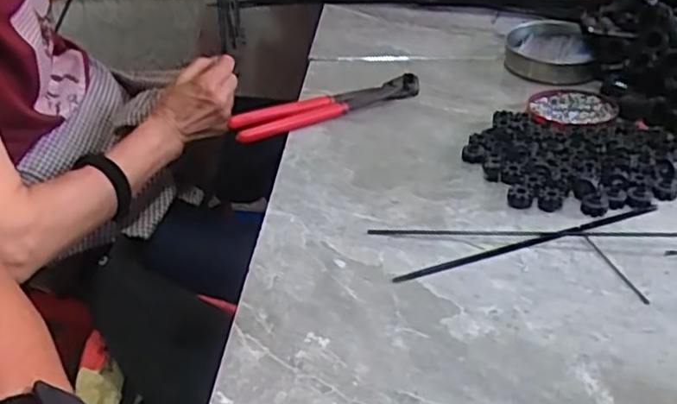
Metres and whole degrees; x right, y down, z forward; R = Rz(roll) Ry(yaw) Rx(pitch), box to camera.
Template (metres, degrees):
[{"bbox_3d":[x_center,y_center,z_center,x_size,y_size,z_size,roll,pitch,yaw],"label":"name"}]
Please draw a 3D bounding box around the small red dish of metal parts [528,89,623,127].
[{"bbox_3d":[0.221,-0.087,0.644,0.077,0.014,0.089,0,32,5],"label":"small red dish of metal parts"}]

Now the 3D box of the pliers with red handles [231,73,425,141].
[{"bbox_3d":[-0.012,-0.097,0.679,0.194,0.018,0.040,-19,35,-23],"label":"pliers with red handles"}]

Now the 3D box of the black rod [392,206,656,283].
[{"bbox_3d":[0.138,0.028,0.476,0.212,0.006,0.011,-13,33,-16],"label":"black rod"}]

